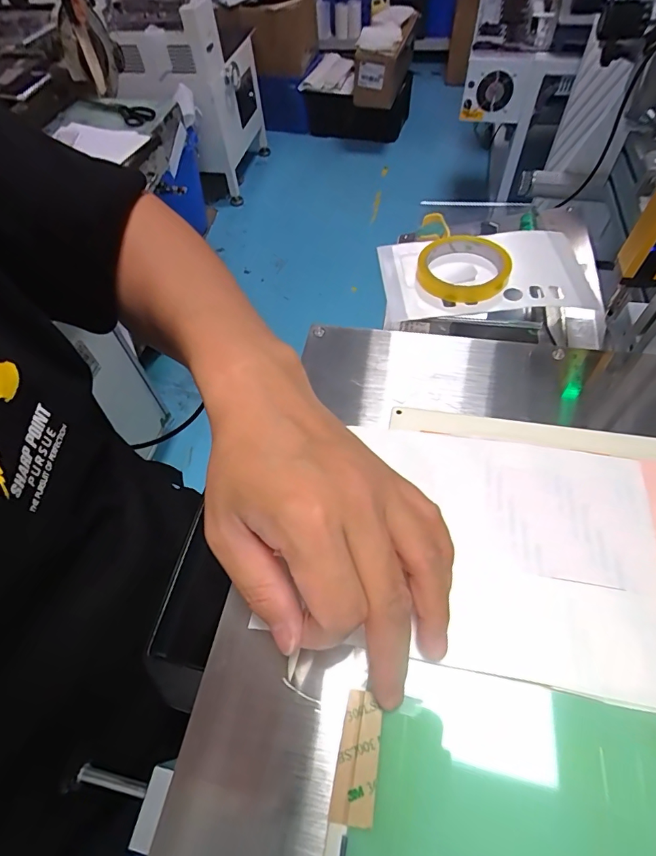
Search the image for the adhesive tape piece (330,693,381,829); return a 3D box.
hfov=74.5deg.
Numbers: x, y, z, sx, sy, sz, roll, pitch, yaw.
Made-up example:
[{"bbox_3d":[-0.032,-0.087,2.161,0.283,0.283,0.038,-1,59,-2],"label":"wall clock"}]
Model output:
[{"bbox_3d":[0.013,0.138,0.181,0.017,0.004,0.044,4,57,15],"label":"adhesive tape piece"}]

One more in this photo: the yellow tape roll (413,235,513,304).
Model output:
[{"bbox_3d":[0.145,-0.172,0.463,0.095,0.016,0.098,-2,57,3],"label":"yellow tape roll"}]

